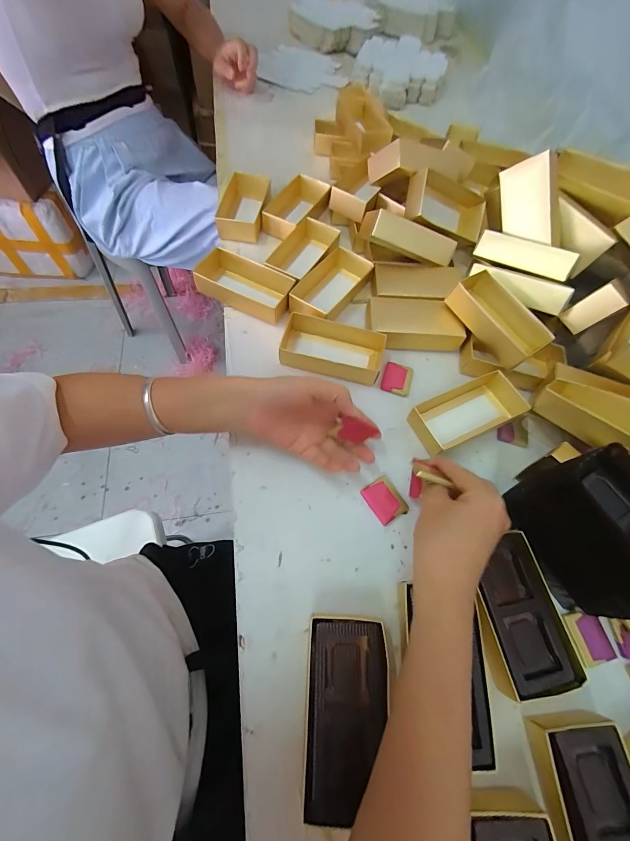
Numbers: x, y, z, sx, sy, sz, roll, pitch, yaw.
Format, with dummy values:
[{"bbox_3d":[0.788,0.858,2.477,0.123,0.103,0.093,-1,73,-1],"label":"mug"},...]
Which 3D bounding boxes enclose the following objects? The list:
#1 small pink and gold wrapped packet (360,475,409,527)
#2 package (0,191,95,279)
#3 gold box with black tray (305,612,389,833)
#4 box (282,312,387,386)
[{"bbox_3d":[0.069,0.080,0.328,0.031,0.006,0.041,-29,70,-17],"label":"small pink and gold wrapped packet"},{"bbox_3d":[-1.121,-0.679,1.226,0.507,0.279,0.102,6,64,-2],"label":"package"},{"bbox_3d":[0.023,0.211,0.246,0.059,0.034,0.113,4,65,-3],"label":"gold box with black tray"},{"bbox_3d":[0.021,-0.083,0.386,0.115,0.029,0.061,17,64,3],"label":"box"}]

